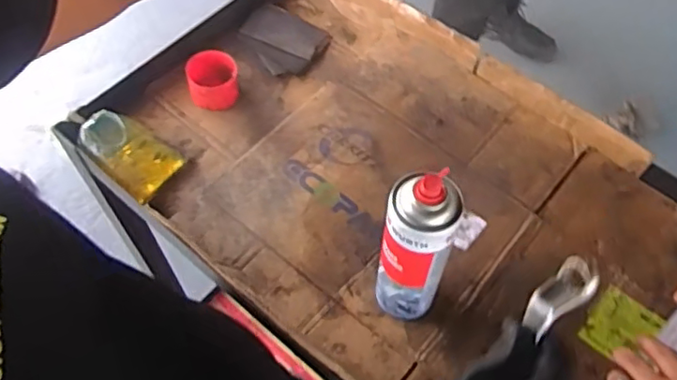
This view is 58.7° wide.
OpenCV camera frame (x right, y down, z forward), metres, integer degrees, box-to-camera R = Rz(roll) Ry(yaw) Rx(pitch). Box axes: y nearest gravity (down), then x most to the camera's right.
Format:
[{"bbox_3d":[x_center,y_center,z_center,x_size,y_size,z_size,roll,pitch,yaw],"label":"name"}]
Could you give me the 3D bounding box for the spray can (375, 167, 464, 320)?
[{"bbox_3d":[0.073,0.061,0.589,0.061,0.228,0.061,0,60,0],"label":"spray can"}]

